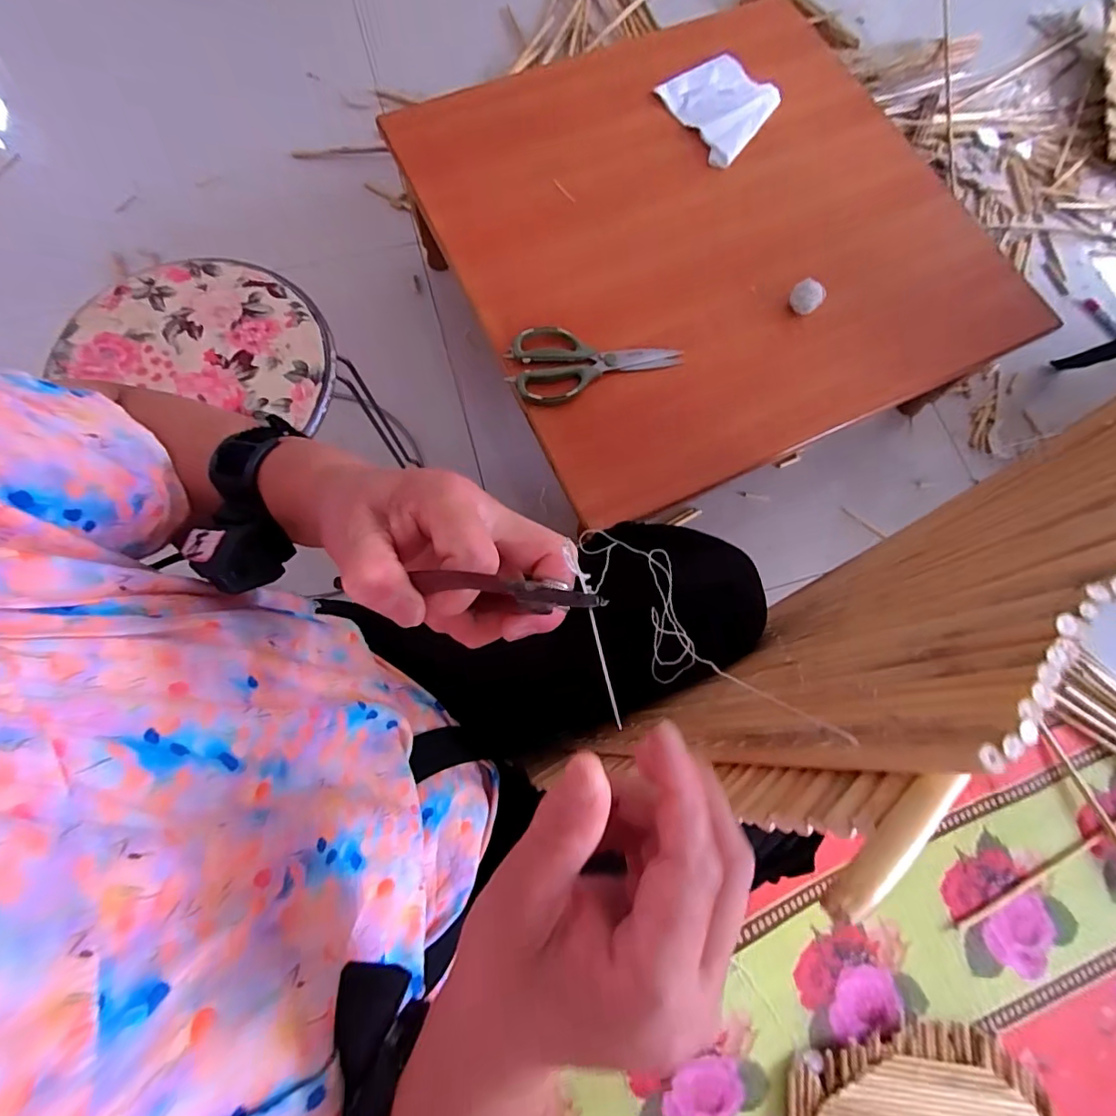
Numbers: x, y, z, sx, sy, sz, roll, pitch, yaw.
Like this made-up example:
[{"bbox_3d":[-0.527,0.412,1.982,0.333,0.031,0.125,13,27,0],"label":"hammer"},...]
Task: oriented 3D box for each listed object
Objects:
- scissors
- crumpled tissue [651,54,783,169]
[{"bbox_3d":[0.045,-0.247,0.637,0.214,0.019,0.098,-10,74,-4],"label":"scissors"},{"bbox_3d":[0.237,-0.669,0.755,0.156,0.016,0.162,-41,78,-12],"label":"crumpled tissue"}]

